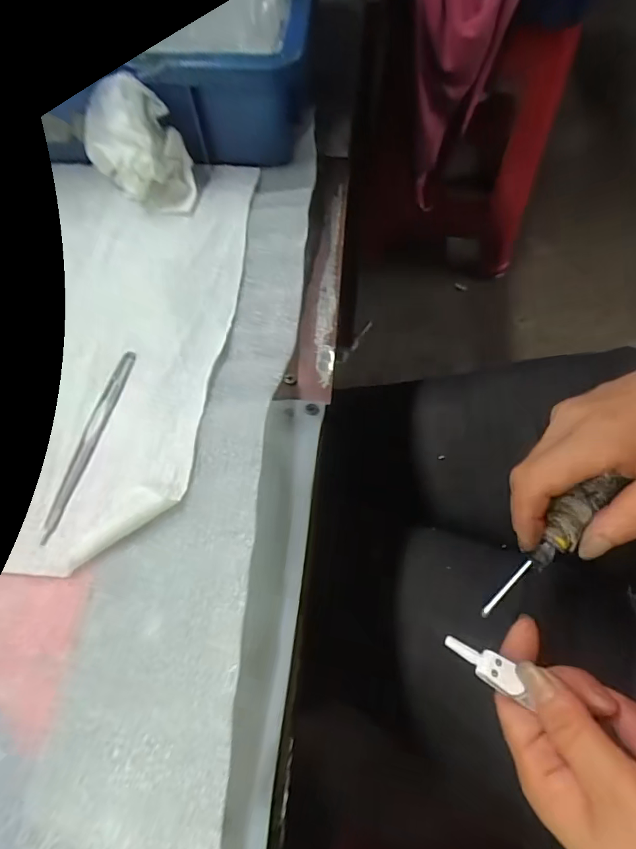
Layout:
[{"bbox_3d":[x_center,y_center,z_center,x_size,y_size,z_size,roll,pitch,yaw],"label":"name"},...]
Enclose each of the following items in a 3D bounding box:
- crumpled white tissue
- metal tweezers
[{"bbox_3d":[-0.112,-0.172,0.299,0.056,0.063,0.048,-25,66,-10],"label":"crumpled white tissue"},{"bbox_3d":[-0.121,0.008,0.250,0.008,0.005,0.108,12,65,7],"label":"metal tweezers"}]

